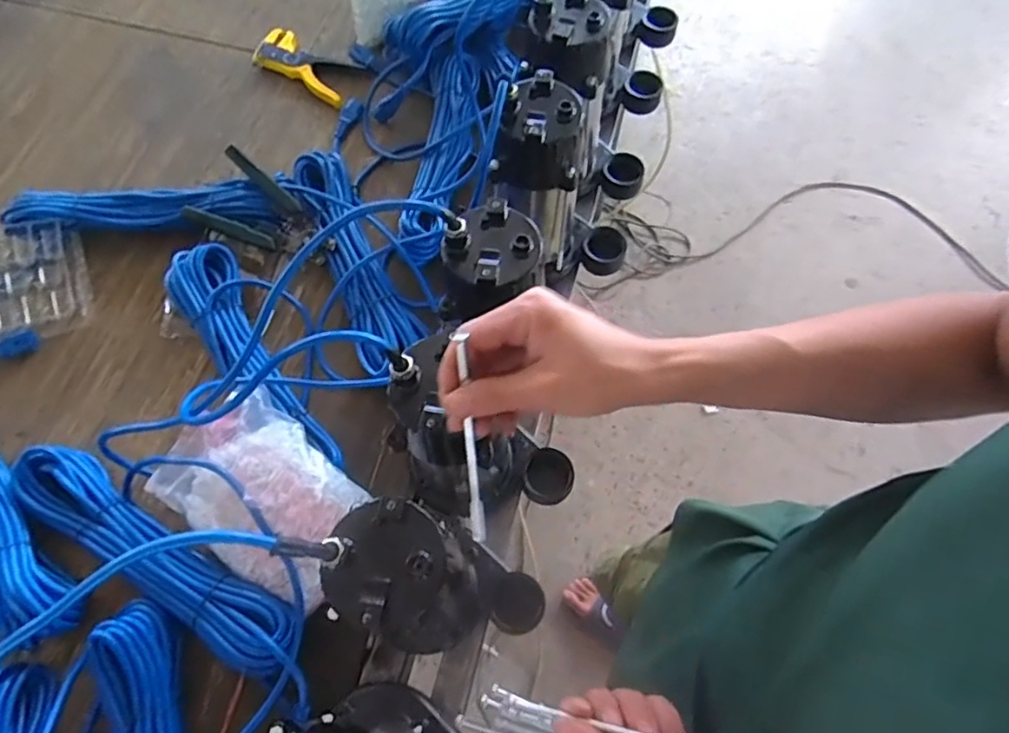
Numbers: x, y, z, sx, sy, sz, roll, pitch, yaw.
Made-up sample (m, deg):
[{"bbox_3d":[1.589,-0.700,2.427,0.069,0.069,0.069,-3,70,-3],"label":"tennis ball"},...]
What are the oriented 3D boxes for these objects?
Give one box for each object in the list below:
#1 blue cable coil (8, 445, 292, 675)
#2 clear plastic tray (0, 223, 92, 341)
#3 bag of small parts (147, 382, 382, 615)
[{"bbox_3d":[-0.344,0.179,0.587,0.352,0.038,0.075,29,69,11],"label":"blue cable coil"},{"bbox_3d":[-0.597,-0.093,0.721,0.175,0.018,0.146,-11,78,-12],"label":"clear plastic tray"},{"bbox_3d":[-0.233,0.126,0.589,0.211,0.052,0.139,38,71,15],"label":"bag of small parts"}]

